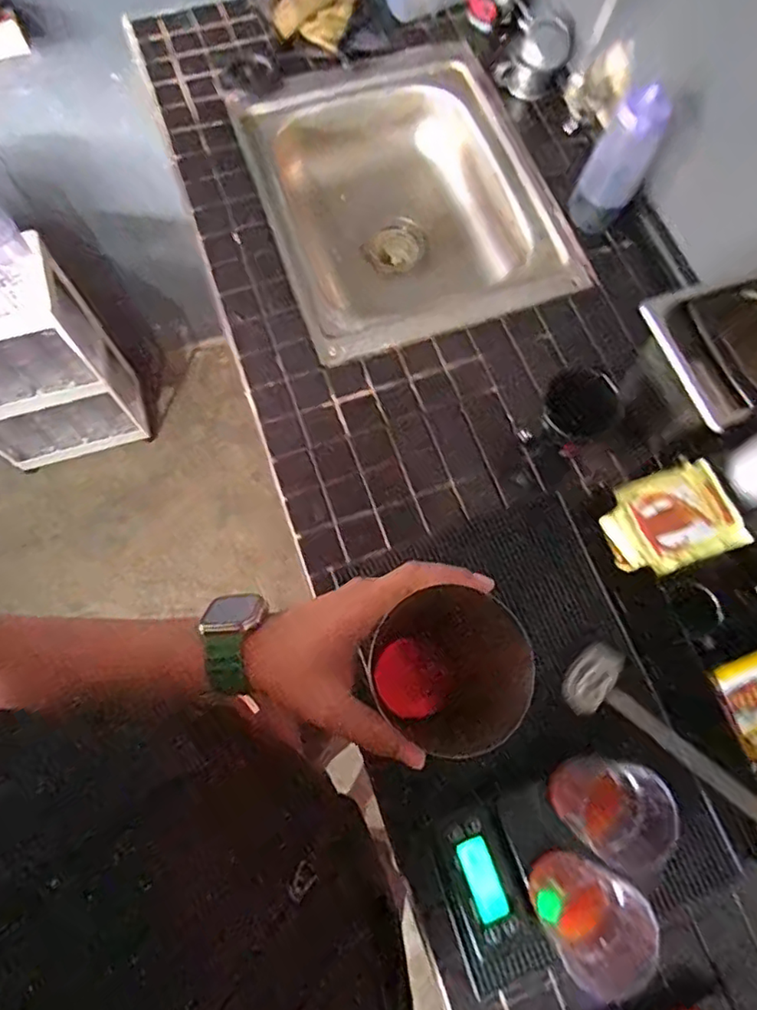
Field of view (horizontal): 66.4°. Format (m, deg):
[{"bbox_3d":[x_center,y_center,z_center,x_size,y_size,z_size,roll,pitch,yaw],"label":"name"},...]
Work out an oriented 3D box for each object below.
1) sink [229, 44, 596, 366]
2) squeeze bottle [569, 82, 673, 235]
[{"bbox_3d":[0.046,-0.451,0.914,0.428,0.167,0.528,-18,74,-7],"label":"sink"},{"bbox_3d":[0.306,-0.437,0.746,0.067,0.169,0.060,-32,76,-11],"label":"squeeze bottle"}]

